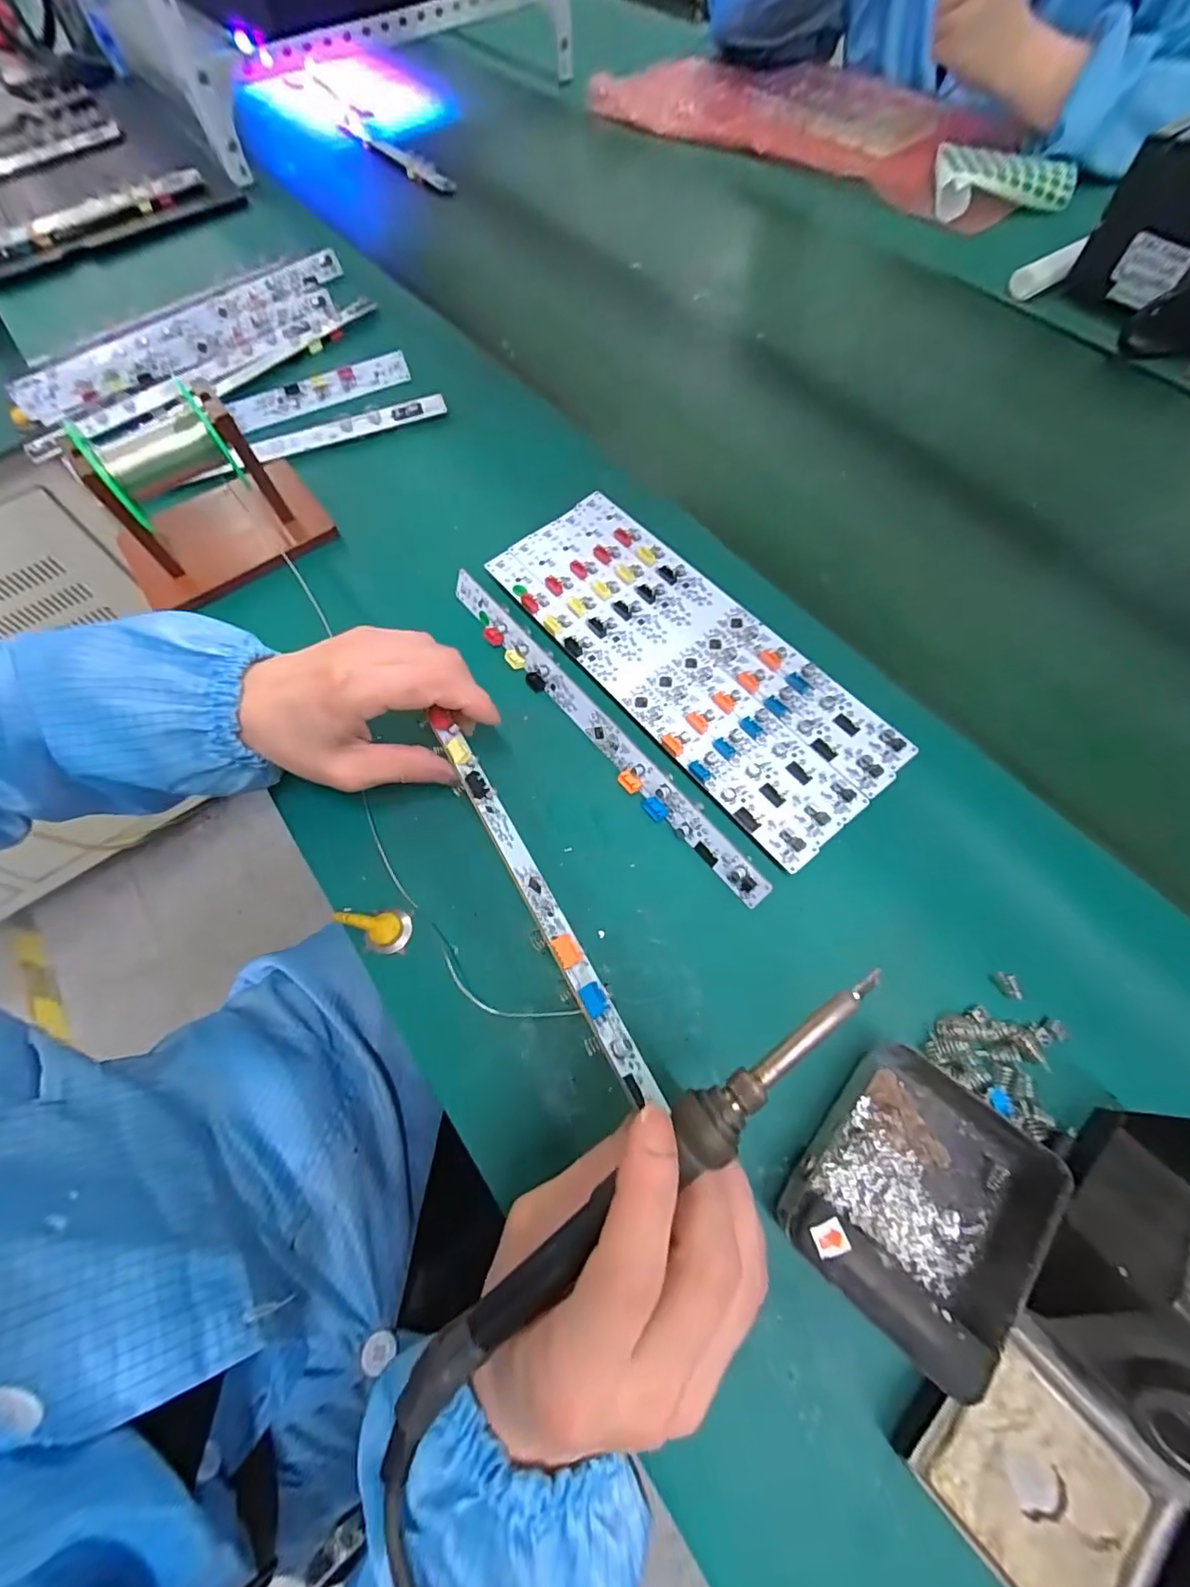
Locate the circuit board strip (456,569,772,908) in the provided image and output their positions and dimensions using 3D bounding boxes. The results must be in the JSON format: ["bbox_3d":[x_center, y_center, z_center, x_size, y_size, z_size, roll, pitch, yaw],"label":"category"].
[{"bbox_3d":[-0.005,-0.043,0.341,0.017,0.015,0.284,-36,69,-14],"label":"circuit board strip"}]

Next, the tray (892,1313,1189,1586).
[{"bbox_3d":[0.157,0.238,0.200,0.068,0.016,0.072,-39,69,-15],"label":"tray"}]

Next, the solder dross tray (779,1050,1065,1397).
[{"bbox_3d":[0.136,0.167,0.225,0.094,0.033,0.091,-41,70,-16],"label":"solder dross tray"}]

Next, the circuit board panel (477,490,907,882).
[{"bbox_3d":[0.053,-0.089,0.358,0.105,0.014,0.285,-36,69,-14],"label":"circuit board panel"}]

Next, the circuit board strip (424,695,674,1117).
[{"bbox_3d":[-0.030,0.042,0.259,0.012,0.017,0.203,-28,65,-11],"label":"circuit board strip"}]

